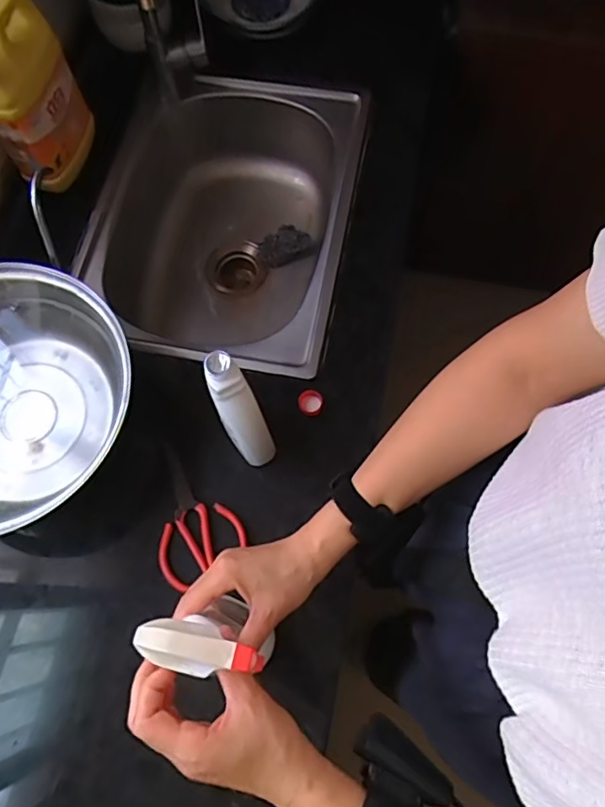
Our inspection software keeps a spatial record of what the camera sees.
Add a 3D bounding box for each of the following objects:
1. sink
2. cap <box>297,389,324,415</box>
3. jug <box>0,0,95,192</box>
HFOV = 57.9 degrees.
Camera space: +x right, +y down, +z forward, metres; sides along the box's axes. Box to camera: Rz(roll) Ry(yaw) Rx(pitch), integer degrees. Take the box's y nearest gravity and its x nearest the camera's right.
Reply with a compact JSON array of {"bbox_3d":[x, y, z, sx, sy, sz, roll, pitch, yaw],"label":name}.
[{"bbox_3d":[-0.120,-0.258,0.892,0.368,0.212,0.474,10,71,3],"label":"sink"},{"bbox_3d":[0.010,-0.001,0.708,0.032,0.010,0.035,0,71,0],"label":"cap"},{"bbox_3d":[-0.360,-0.407,0.725,0.075,0.215,0.137,7,71,2],"label":"jug"}]

